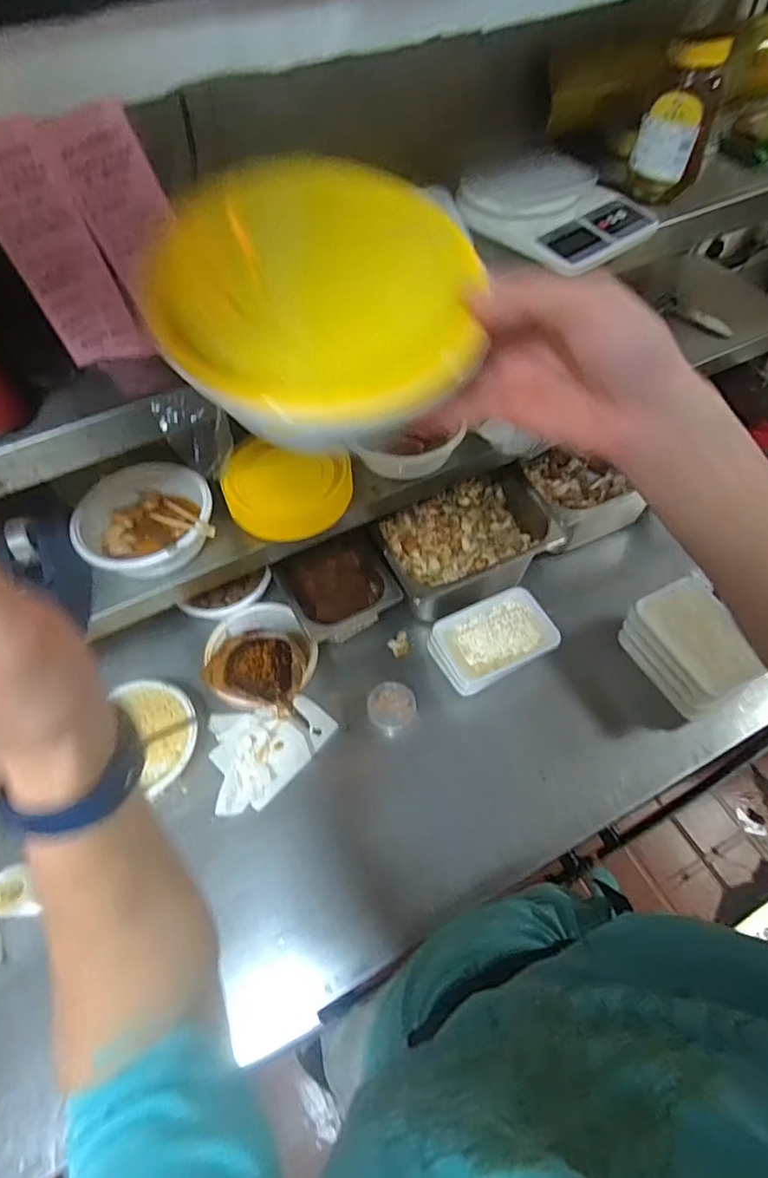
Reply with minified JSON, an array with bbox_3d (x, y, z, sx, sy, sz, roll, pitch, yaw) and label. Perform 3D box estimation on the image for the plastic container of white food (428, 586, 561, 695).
[{"bbox_3d":[0.164,0.080,0.829,0.173,0.060,0.119,-23,59,-11],"label":"plastic container of white food"}]

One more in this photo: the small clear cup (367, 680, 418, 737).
[{"bbox_3d":[0.013,0.173,0.821,0.080,0.051,0.072,-31,61,-15],"label":"small clear cup"}]

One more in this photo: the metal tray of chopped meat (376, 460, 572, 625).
[{"bbox_3d":[0.128,-0.069,0.891,0.262,0.116,0.207,-17,58,-7],"label":"metal tray of chopped meat"}]

